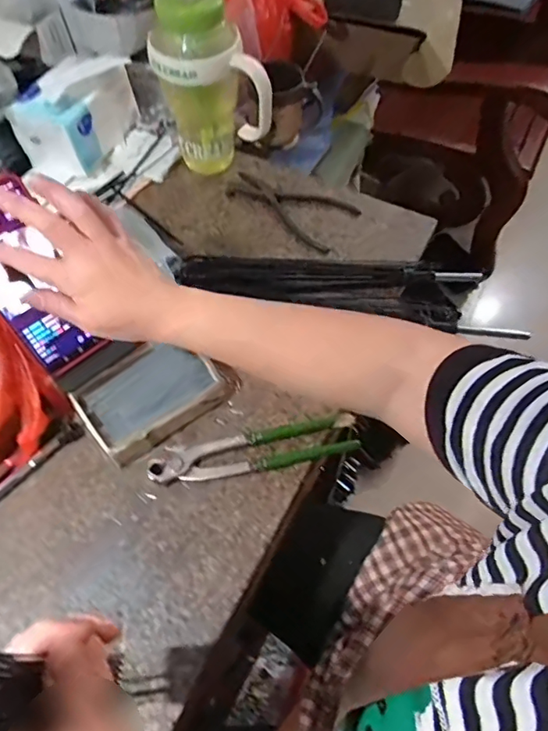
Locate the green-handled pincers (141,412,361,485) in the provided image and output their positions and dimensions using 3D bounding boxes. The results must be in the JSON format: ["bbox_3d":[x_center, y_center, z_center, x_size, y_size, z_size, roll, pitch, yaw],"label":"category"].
[{"bbox_3d":[-0.021,0.081,0.490,0.191,0.019,0.042,-10,61,-7],"label":"green-handled pincers"}]

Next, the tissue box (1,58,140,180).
[{"bbox_3d":[-0.260,-0.334,0.662,0.094,0.092,0.150,19,62,9],"label":"tissue box"}]

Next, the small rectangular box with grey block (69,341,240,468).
[{"bbox_3d":[-0.116,0.025,0.500,0.143,0.049,0.093,-35,67,-19],"label":"small rectangular box with grey block"}]

